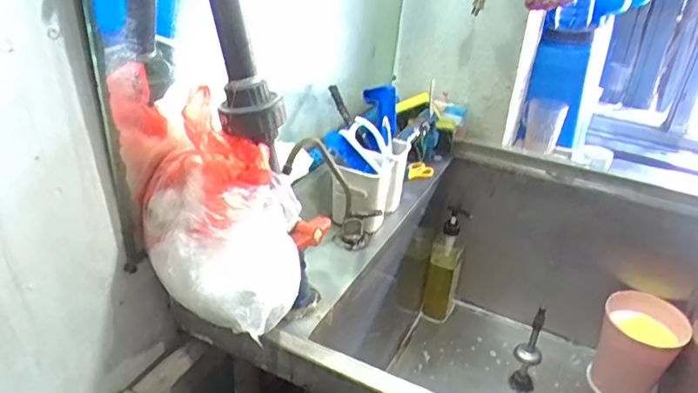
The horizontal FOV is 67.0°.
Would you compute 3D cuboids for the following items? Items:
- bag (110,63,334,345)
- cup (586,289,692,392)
[{"bbox_3d":[-0.147,-0.012,0.577,0.257,0.178,0.179,19,34,24],"label":"bag"},{"bbox_3d":[0.580,0.317,1.081,0.149,0.191,0.176,18,34,23],"label":"cup"}]

